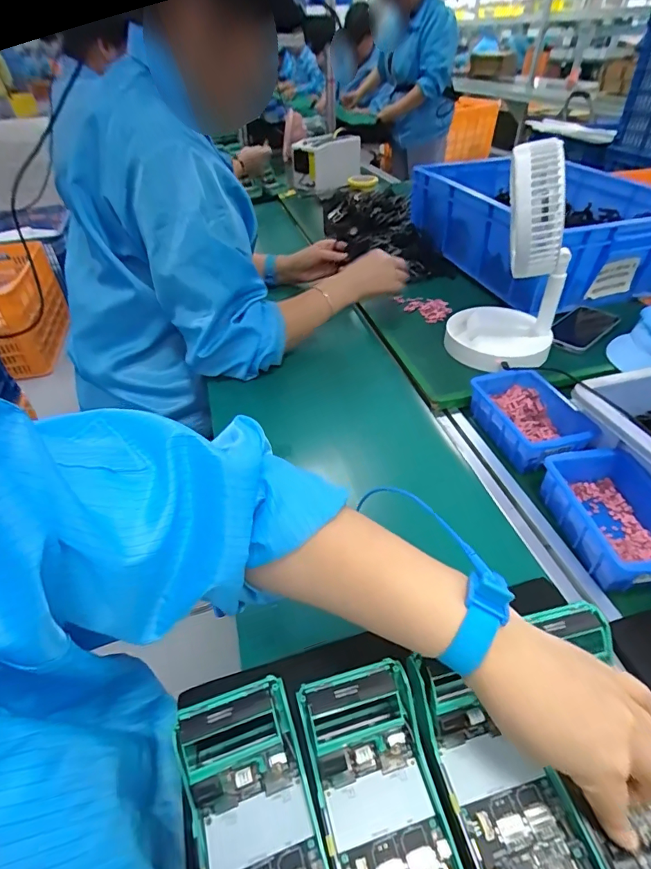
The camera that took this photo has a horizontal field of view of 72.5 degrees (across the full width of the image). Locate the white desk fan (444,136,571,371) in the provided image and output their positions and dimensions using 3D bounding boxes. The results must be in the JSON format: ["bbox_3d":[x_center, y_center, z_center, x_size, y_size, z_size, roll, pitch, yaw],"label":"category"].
[{"bbox_3d":[0.273,-0.242,0.636,0.149,0.297,0.161,11,43,14],"label":"white desk fan"}]

